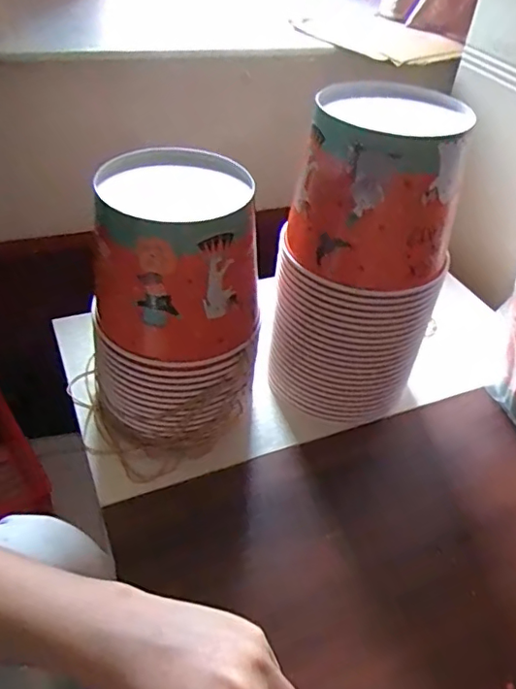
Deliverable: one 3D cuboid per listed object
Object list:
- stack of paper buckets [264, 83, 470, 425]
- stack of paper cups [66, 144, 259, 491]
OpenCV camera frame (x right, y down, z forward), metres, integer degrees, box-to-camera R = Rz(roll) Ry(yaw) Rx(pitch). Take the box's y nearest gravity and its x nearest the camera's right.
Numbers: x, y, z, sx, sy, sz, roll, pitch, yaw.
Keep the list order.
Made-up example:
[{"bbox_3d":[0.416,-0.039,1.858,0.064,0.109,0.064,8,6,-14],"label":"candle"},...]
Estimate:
[{"bbox_3d":[0.099,-0.073,0.538,0.151,0.300,0.148,17,43,13],"label":"stack of paper buckets"},{"bbox_3d":[-0.085,-0.025,0.512,0.158,0.244,0.149,-29,52,-31],"label":"stack of paper cups"}]

